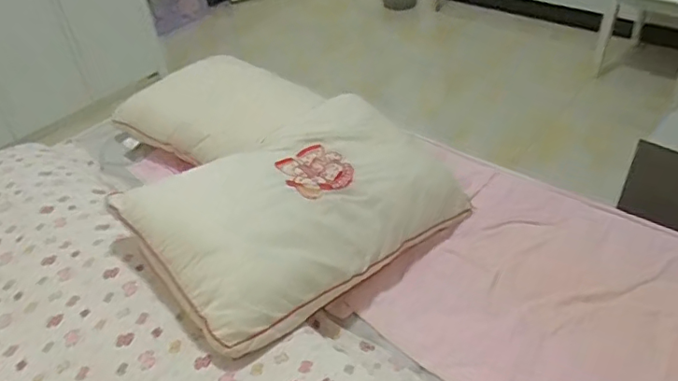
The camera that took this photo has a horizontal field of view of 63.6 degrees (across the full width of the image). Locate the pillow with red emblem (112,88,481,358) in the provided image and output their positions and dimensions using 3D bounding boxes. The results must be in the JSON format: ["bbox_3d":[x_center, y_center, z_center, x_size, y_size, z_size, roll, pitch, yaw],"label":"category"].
[{"bbox_3d":[-0.068,0.020,1.106,0.388,0.238,0.664,29,51,34],"label":"pillow with red emblem"}]

